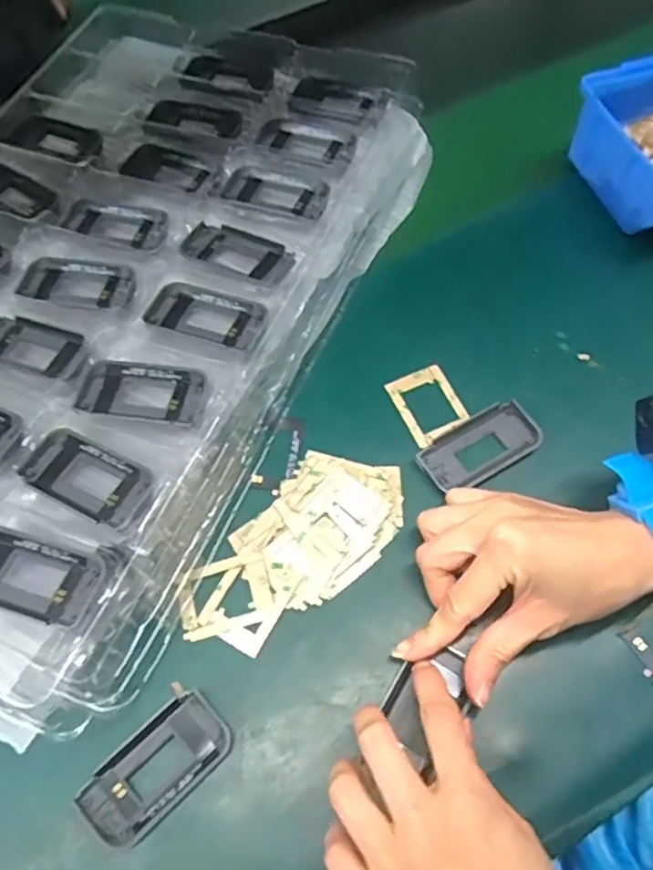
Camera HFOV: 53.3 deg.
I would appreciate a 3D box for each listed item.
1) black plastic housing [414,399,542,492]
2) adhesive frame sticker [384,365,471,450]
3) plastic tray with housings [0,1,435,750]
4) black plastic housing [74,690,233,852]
[{"bbox_3d":[0.095,0.007,0.404,0.075,0.007,0.040,-29,64,-11],"label":"black plastic housing"},{"bbox_3d":[0.067,-0.021,0.428,0.039,0.007,0.058,-23,62,-8],"label":"adhesive frame sticker"},{"bbox_3d":[-0.150,-0.108,0.449,0.302,0.062,0.515,20,65,14],"label":"plastic tray with housings"},{"bbox_3d":[-0.085,0.167,0.327,0.075,0.011,0.038,-41,67,-17],"label":"black plastic housing"}]

